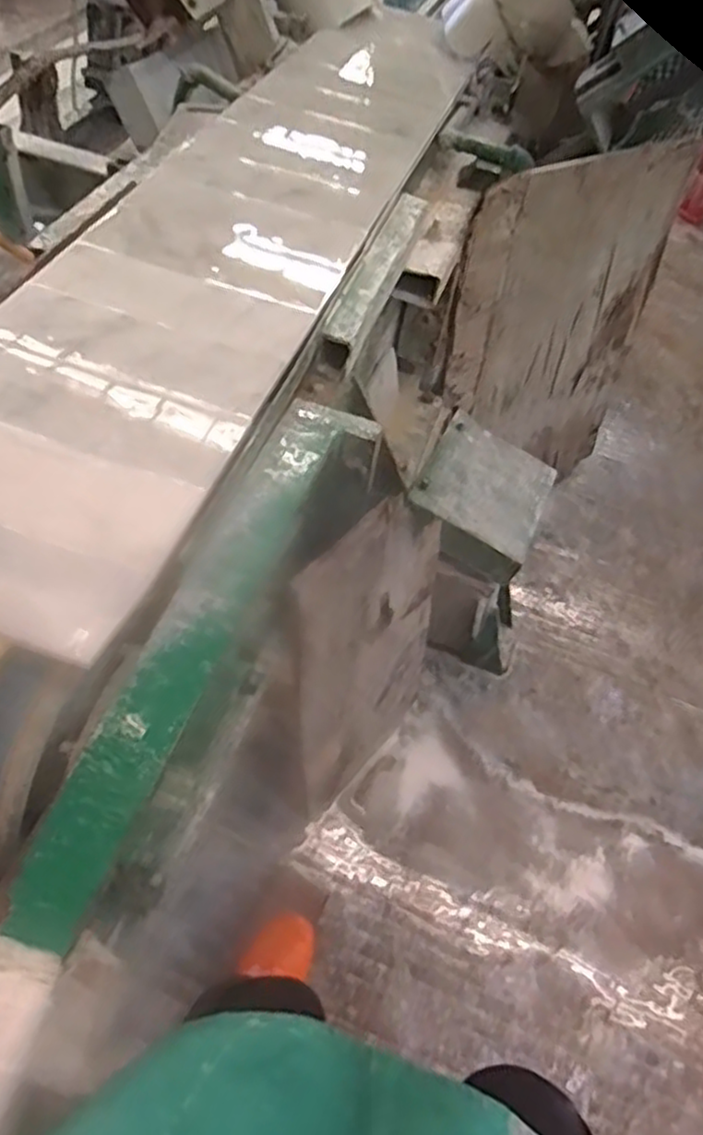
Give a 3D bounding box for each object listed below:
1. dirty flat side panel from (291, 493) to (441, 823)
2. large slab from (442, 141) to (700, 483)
[{"bbox_3d":[0.027,0.132,1.057,0.017,0.579,0.309,31,54,27],"label":"dirty flat side panel"},{"bbox_3d":[0.400,-0.448,1.432,0.526,0.699,0.025,-21,50,-22],"label":"large slab"}]

